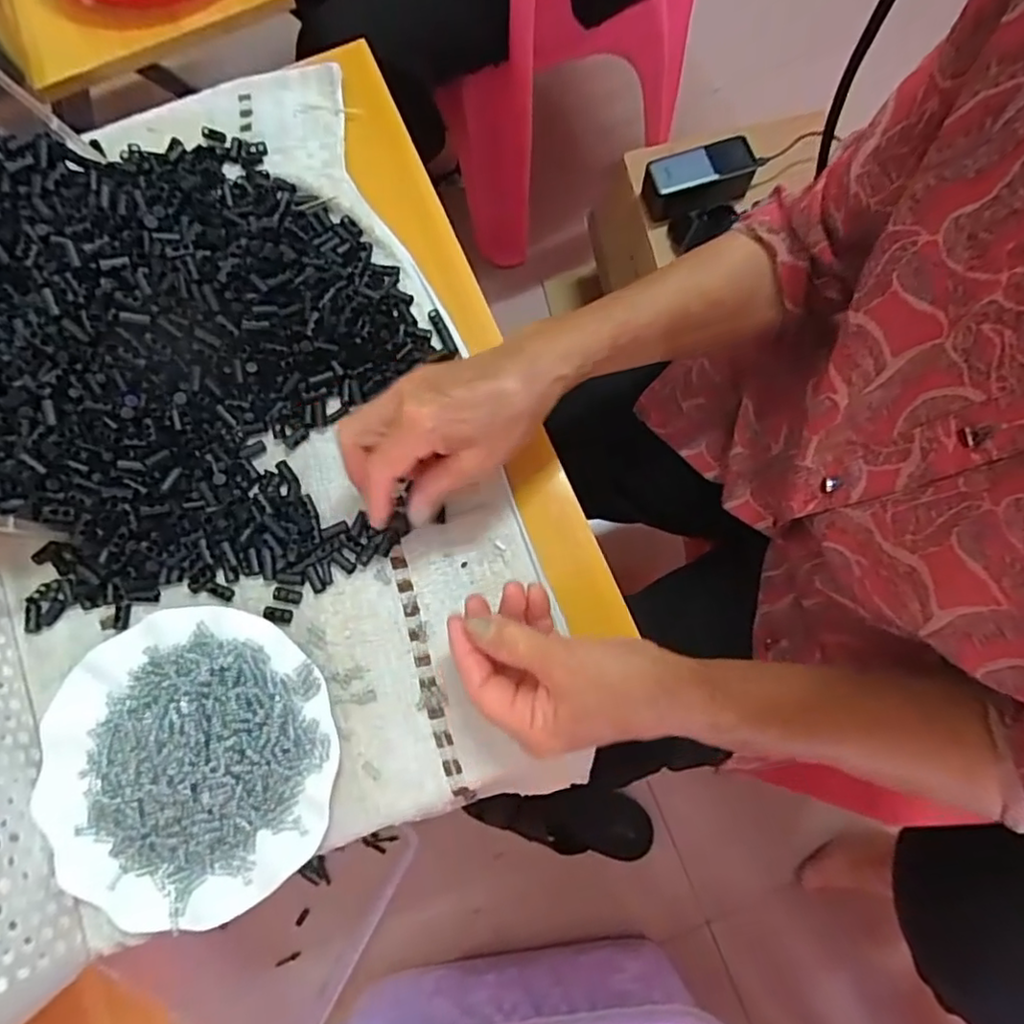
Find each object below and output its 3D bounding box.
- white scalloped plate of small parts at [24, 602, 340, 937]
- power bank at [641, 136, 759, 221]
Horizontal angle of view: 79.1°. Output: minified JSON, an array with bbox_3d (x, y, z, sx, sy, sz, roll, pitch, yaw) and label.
[{"bbox_3d":[-0.202,0.154,0.382,0.176,0.049,0.178,0,76,2],"label":"white scalloped plate of small parts"},{"bbox_3d":[0.236,-0.423,0.783,0.137,0.050,0.059,-15,76,-2],"label":"power bank"}]

